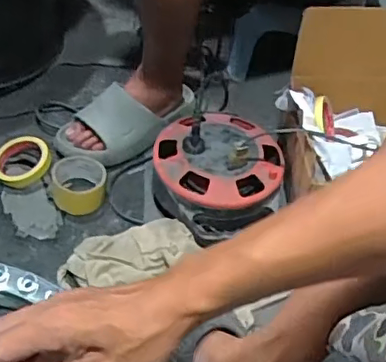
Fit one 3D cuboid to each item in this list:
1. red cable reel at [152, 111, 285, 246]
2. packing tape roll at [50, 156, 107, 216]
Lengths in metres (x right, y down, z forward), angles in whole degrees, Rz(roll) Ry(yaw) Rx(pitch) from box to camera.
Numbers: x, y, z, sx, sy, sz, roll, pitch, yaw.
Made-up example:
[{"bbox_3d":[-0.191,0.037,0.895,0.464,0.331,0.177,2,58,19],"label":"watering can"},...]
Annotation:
[{"bbox_3d":[0.040,-0.019,0.912,0.201,0.118,0.207,1,43,0],"label":"red cable reel"},{"bbox_3d":[-0.183,0.004,0.927,0.087,0.064,0.083,-7,43,-8],"label":"packing tape roll"}]

